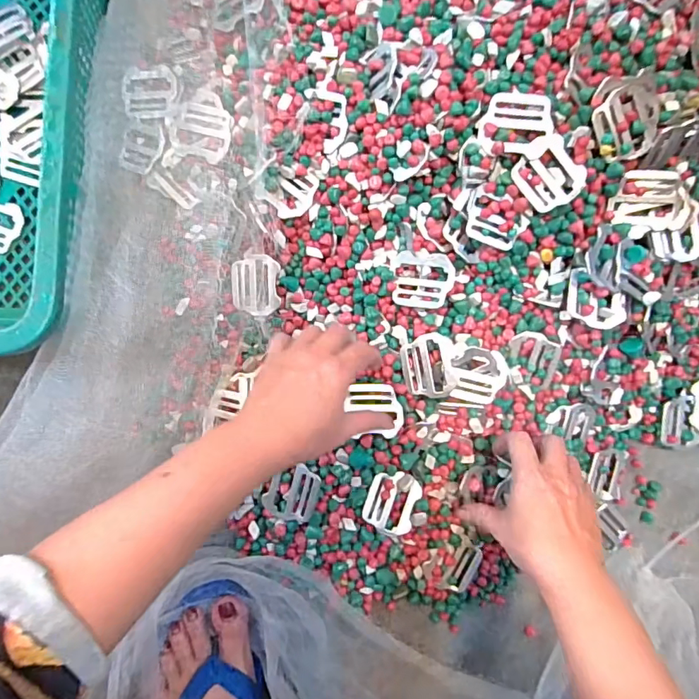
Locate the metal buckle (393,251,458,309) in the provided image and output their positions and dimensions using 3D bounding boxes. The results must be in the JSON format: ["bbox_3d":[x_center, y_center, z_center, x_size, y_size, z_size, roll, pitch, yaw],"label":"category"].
[{"bbox_3d":[0.065,-0.062,0.433,0.056,0.007,0.050,6,100,17],"label":"metal buckle"}]

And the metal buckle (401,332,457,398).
[{"bbox_3d":[0.071,0.015,0.434,0.045,0.006,0.056,-12,85,20],"label":"metal buckle"}]

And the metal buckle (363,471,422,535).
[{"bbox_3d":[0.039,0.141,0.443,0.047,0.007,0.055,21,86,-9],"label":"metal buckle"}]

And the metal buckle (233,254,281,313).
[{"bbox_3d":[-0.089,-0.061,0.453,0.046,0.007,0.054,4,100,13],"label":"metal buckle"}]

